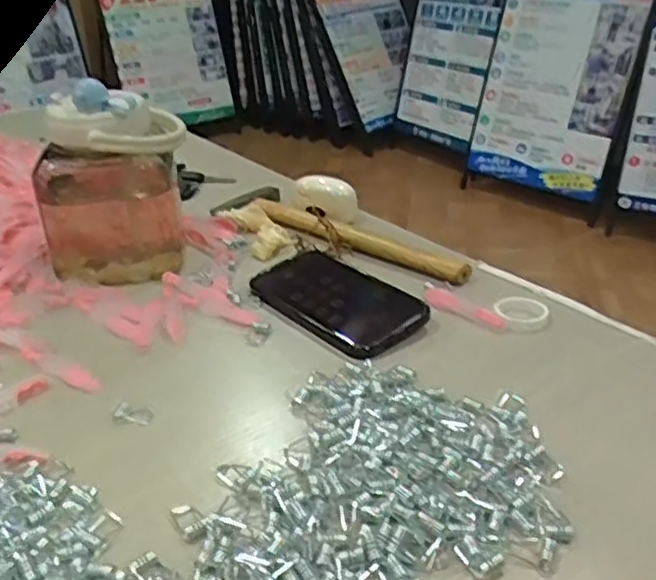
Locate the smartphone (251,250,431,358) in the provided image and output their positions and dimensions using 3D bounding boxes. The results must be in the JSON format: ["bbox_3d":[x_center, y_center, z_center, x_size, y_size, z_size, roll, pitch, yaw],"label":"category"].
[{"bbox_3d":[0.007,0.003,0.555,0.083,0.009,0.155,-23,35,-31],"label":"smartphone"}]

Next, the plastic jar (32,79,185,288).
[{"bbox_3d":[-0.189,-0.106,0.620,0.124,0.152,0.120,-4,29,-1],"label":"plastic jar"}]

